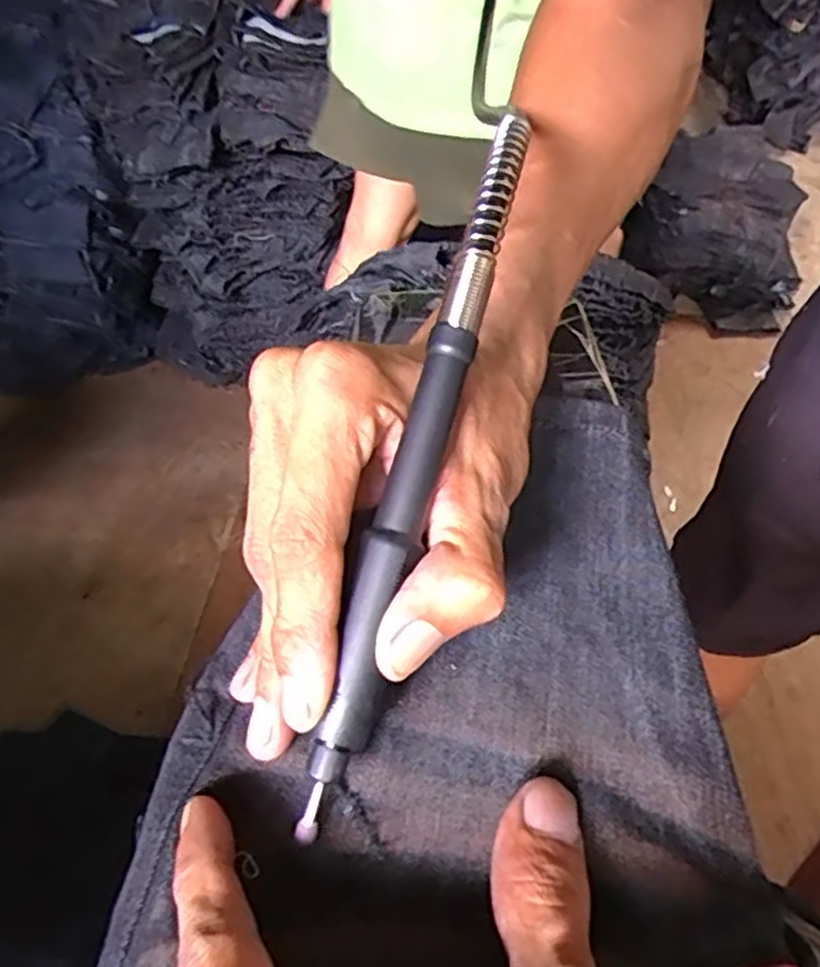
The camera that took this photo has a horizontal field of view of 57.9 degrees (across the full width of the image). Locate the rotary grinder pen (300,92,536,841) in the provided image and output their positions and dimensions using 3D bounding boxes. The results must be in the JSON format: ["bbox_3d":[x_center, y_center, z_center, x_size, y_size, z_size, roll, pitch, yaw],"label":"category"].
[{"bbox_3d":[0.005,-0.013,0.218,0.014,0.021,0.225,14,80,11],"label":"rotary grinder pen"}]

